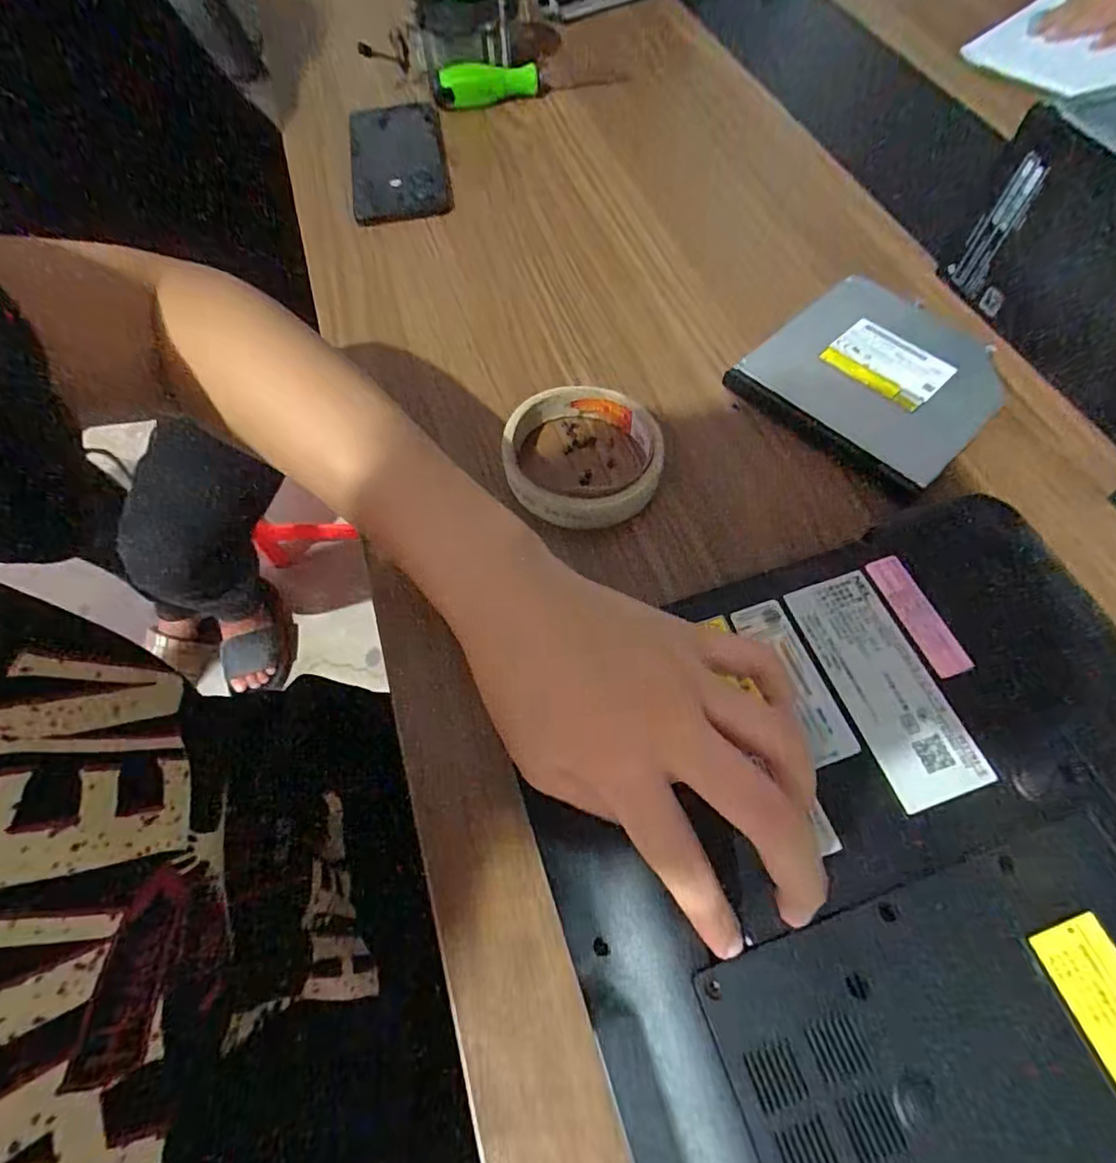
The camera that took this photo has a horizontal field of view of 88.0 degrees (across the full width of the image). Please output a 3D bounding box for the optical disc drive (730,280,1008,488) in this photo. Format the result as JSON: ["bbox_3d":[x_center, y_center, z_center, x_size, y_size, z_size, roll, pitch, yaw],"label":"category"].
[{"bbox_3d":[0.197,-0.129,0.347,0.149,0.010,0.124,-40,68,-15],"label":"optical disc drive"}]

